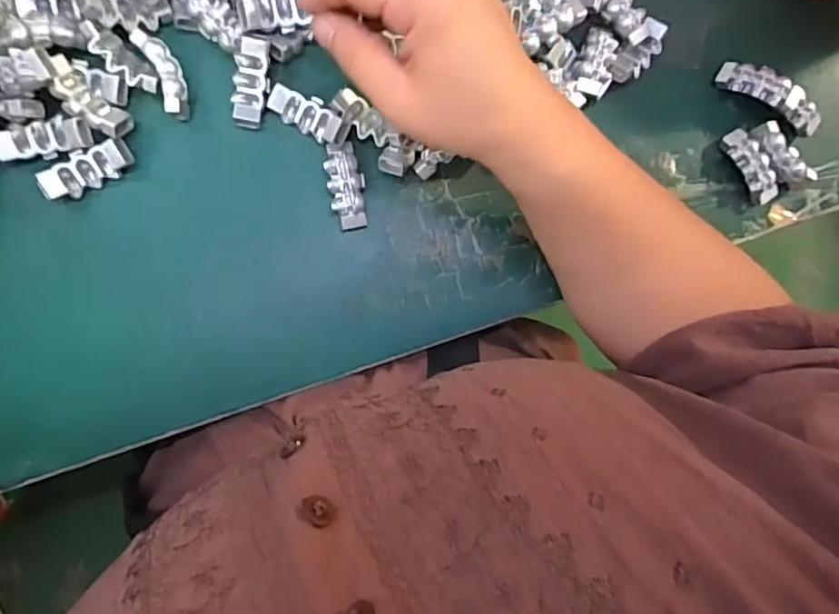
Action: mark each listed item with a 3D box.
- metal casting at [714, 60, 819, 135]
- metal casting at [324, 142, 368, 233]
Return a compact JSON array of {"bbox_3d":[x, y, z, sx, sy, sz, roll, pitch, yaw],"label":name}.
[{"bbox_3d":[0.221,-0.131,0.362,0.070,0.023,0.018,30,86,-8],"label":"metal casting"},{"bbox_3d":[-0.041,-0.068,0.328,0.020,0.015,0.048,-12,92,-9],"label":"metal casting"}]

